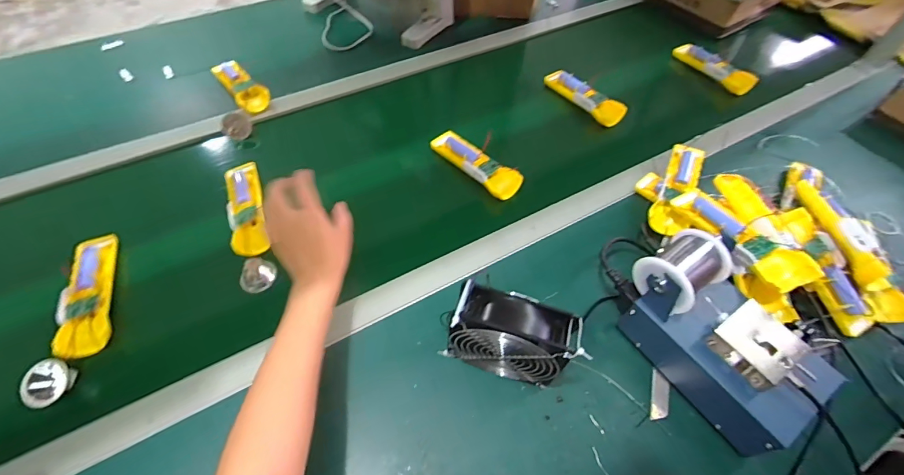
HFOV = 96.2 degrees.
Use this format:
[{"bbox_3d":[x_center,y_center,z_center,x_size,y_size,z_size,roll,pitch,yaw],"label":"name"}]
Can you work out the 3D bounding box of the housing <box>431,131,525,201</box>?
[{"bbox_3d":[0.037,-0.122,0.653,0.051,0.021,0.167,-39,65,-25],"label":"housing"}]

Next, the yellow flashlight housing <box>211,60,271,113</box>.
[{"bbox_3d":[-0.376,-0.272,0.728,0.056,0.030,0.148,-32,63,-22],"label":"yellow flashlight housing"}]

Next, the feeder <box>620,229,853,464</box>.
[{"bbox_3d":[0.290,0.103,0.434,0.106,0.127,0.203,-29,62,-20],"label":"feeder"}]

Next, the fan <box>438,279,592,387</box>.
[{"bbox_3d":[0.061,0.108,0.433,0.123,0.114,0.054,14,56,7],"label":"fan"}]

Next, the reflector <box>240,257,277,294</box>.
[{"bbox_3d":[-0.256,0.049,0.536,0.035,0.028,0.044,22,58,12],"label":"reflector"}]

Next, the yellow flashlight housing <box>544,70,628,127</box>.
[{"bbox_3d":[0.244,-0.268,0.764,0.050,0.030,0.168,-29,62,-20],"label":"yellow flashlight housing"}]

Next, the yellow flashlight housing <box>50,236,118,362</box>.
[{"bbox_3d":[-0.447,0.066,0.499,0.049,0.028,0.174,-17,58,-14],"label":"yellow flashlight housing"}]

